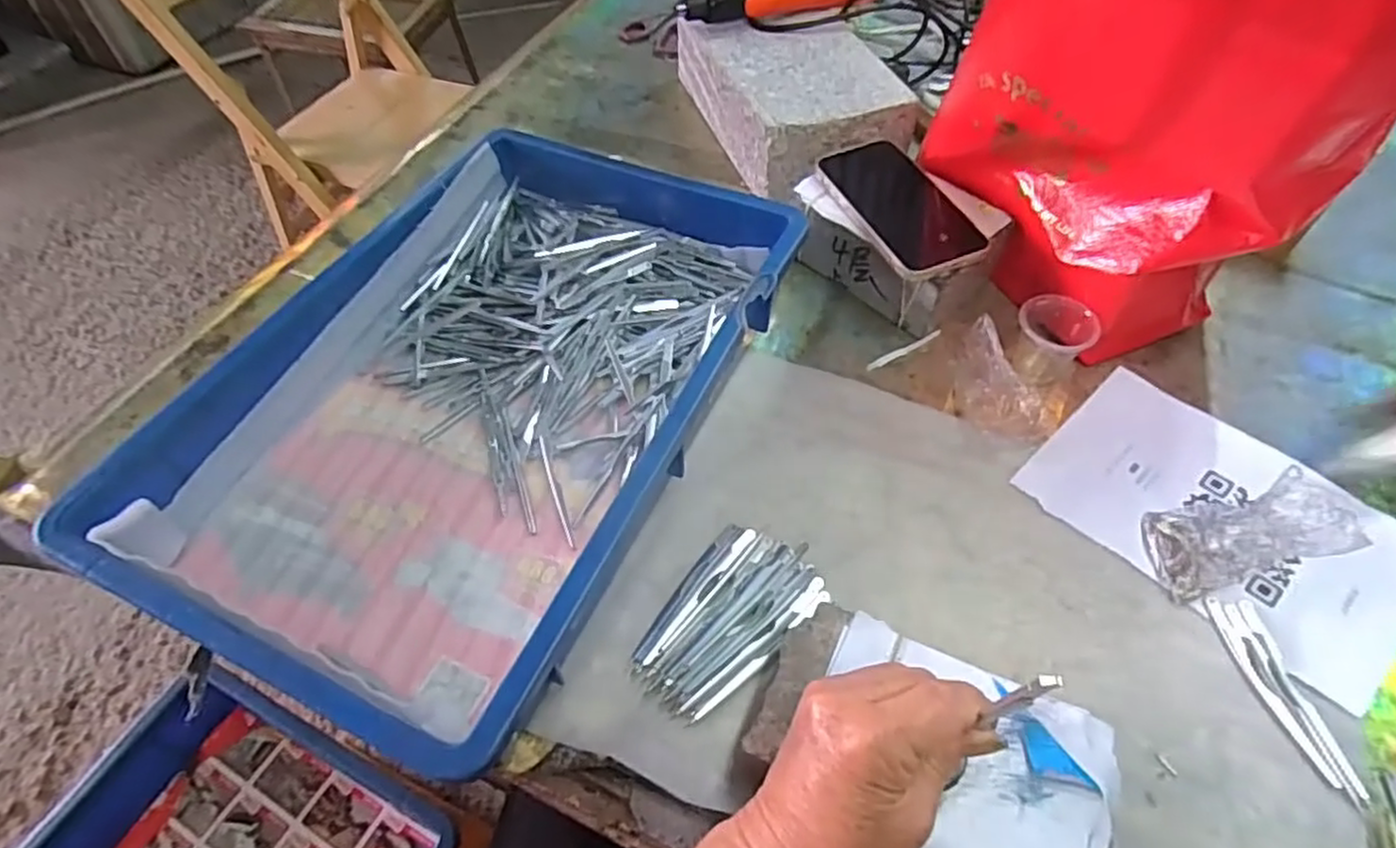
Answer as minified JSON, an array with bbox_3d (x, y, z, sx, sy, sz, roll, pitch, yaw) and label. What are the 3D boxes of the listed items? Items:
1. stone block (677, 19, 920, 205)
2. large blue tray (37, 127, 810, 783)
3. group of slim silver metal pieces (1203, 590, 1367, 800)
[{"bbox_3d":[0.090,-0.317,0.690,0.144,0.080,0.247,-16,55,-12],"label":"stone block"},{"bbox_3d":[-0.135,-0.029,0.481,0.279,0.079,0.428,21,56,15],"label":"large blue tray"},{"bbox_3d":[0.322,0.147,0.395,0.026,0.004,0.104,-6,53,-5],"label":"group of slim silver metal pieces"}]

